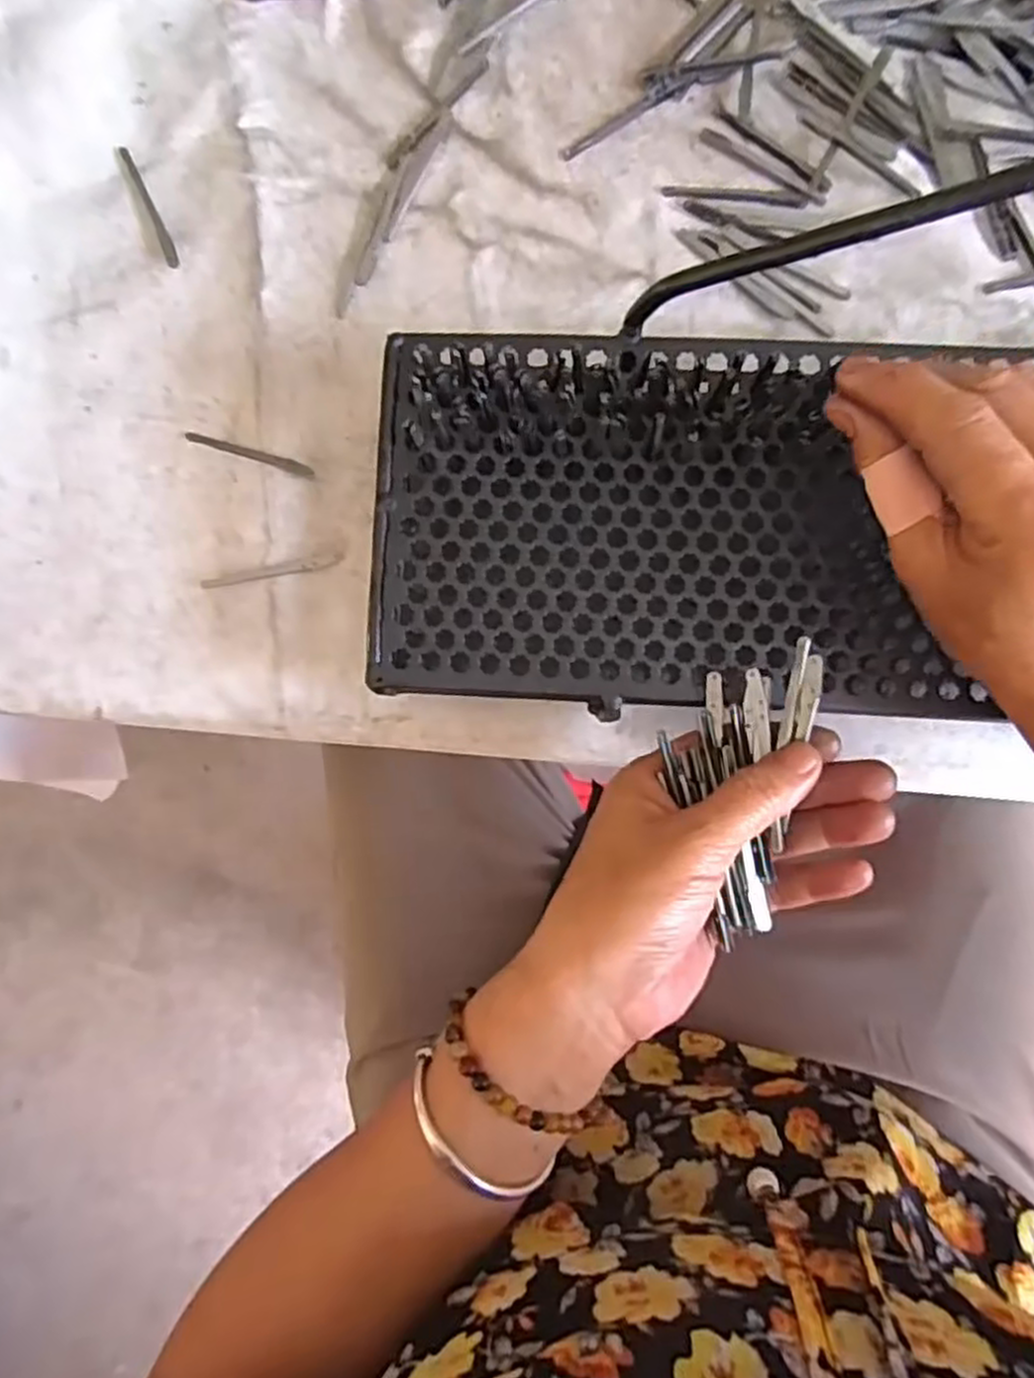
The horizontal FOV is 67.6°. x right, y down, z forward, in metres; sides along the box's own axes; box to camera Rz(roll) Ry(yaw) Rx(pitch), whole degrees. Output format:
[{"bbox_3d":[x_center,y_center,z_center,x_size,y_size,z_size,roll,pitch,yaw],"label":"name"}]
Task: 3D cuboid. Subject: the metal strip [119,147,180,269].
[{"bbox_3d":[-0.184,-0.242,0.385,0.007,0.004,0.069,-24,86,2],"label":"metal strip"}]

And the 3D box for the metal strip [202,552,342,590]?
[{"bbox_3d":[-0.118,-0.056,0.371,0.070,0.004,0.006,-11,87,3],"label":"metal strip"}]

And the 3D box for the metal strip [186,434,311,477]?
[{"bbox_3d":[-0.128,-0.114,0.372,0.066,0.004,0.006,18,89,4],"label":"metal strip"}]

